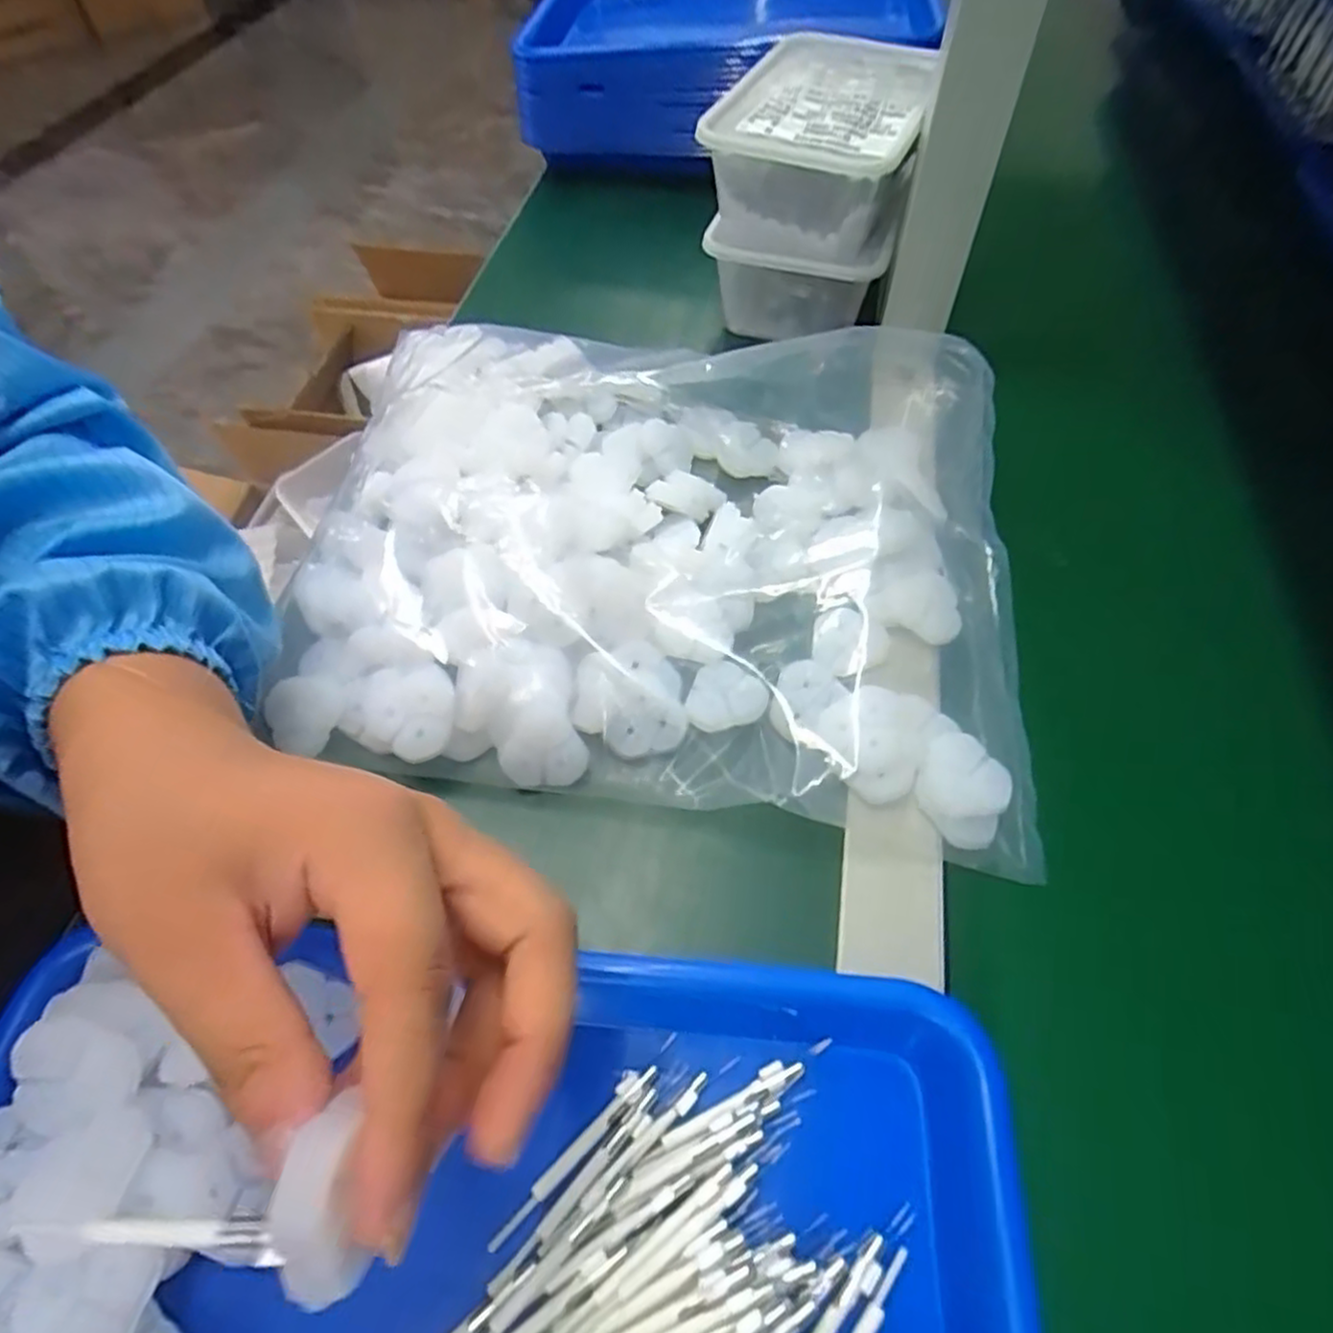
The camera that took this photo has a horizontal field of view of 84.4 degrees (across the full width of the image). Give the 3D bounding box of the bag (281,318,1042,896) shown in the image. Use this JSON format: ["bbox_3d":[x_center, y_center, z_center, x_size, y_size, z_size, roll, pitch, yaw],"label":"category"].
[{"bbox_3d":[-0.008,-0.068,0.367,0.347,0.075,0.287,4,56,4],"label":"bag"}]

